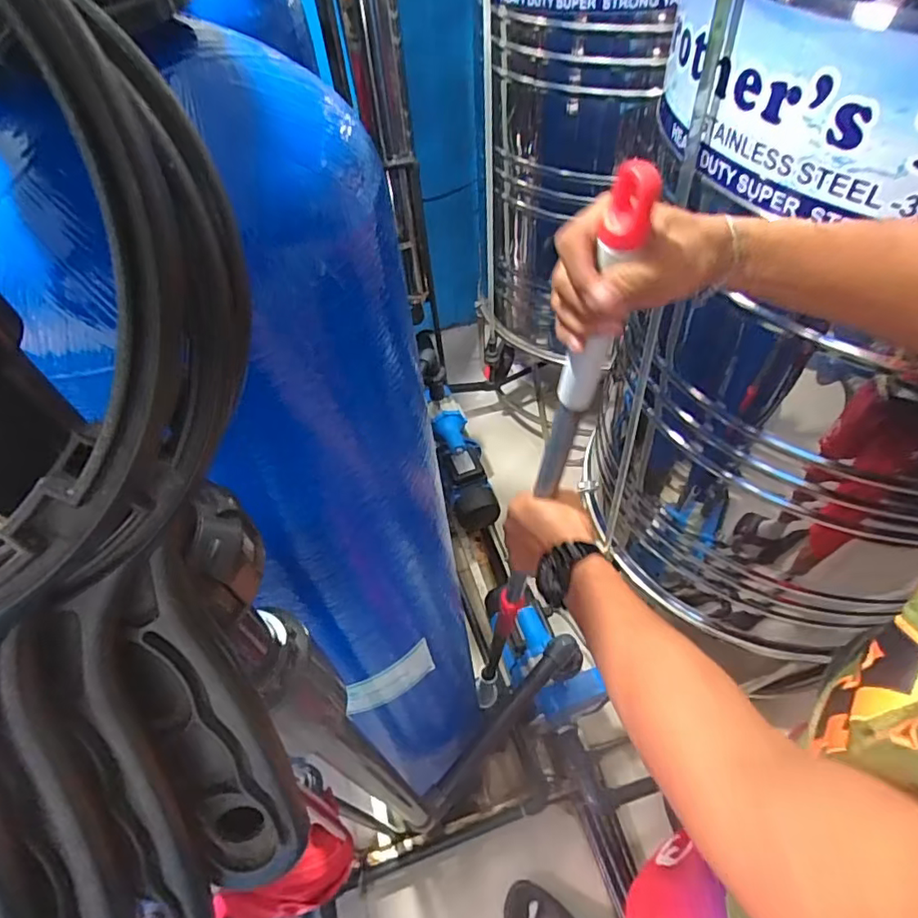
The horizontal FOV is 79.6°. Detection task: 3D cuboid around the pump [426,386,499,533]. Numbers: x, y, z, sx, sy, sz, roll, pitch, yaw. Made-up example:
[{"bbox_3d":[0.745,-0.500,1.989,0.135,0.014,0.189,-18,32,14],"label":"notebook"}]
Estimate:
[{"bbox_3d":[0.002,0.000,1.567,0.143,0.128,0.421,-18,91,-10],"label":"pump"}]

